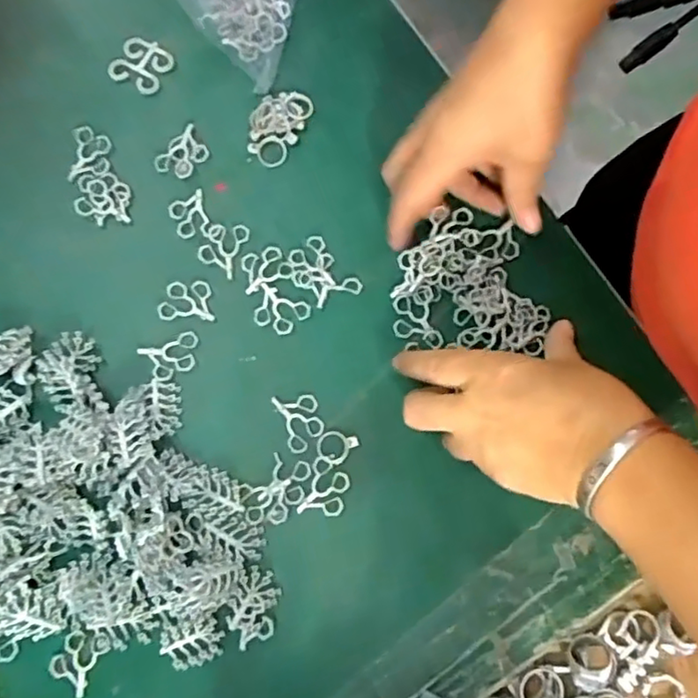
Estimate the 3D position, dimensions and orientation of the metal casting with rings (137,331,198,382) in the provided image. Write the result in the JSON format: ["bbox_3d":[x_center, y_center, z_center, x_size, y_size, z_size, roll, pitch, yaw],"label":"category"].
[{"bbox_3d":[-0.109,0.005,0.379,0.036,0.004,0.024,-21,81,-3],"label":"metal casting with rings"}]

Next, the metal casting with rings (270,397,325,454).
[{"bbox_3d":[-0.029,0.043,0.372,0.024,0.004,0.035,-20,81,-3],"label":"metal casting with rings"}]

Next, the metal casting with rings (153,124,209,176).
[{"bbox_3d":[-0.108,-0.127,0.404,0.026,0.004,0.036,42,83,7],"label":"metal casting with rings"}]

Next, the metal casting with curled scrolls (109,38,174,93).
[{"bbox_3d":[-0.140,-0.192,0.415,0.036,0.005,0.033,28,81,5],"label":"metal casting with curled scrolls"}]

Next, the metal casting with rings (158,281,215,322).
[{"bbox_3d":[-0.102,-0.031,0.385,0.033,0.004,0.024,1,80,0],"label":"metal casting with rings"}]

